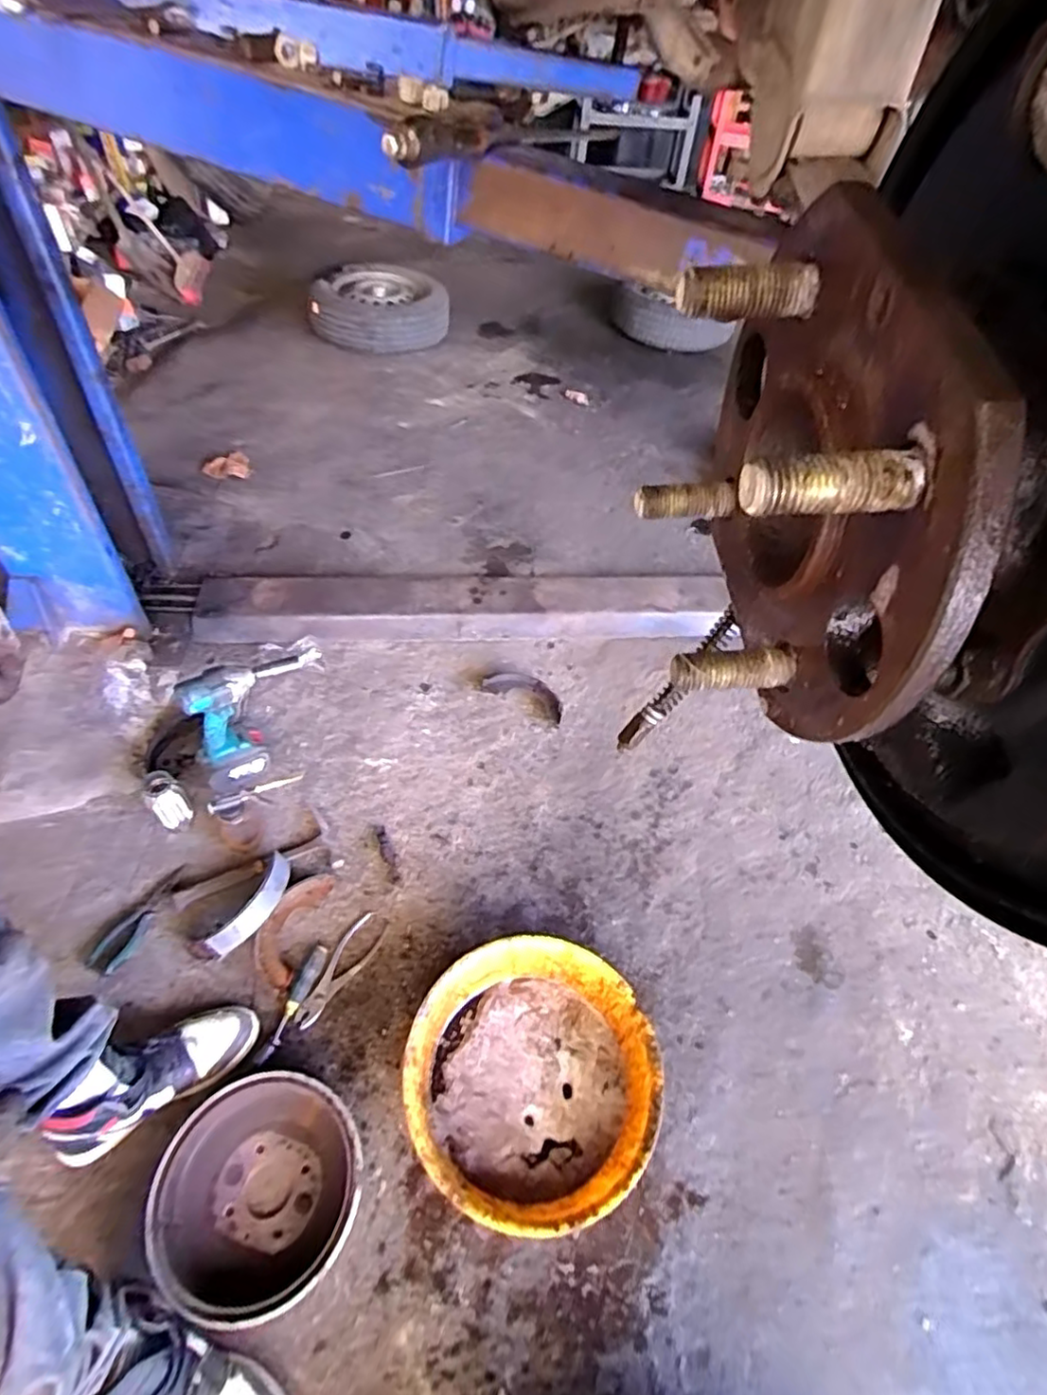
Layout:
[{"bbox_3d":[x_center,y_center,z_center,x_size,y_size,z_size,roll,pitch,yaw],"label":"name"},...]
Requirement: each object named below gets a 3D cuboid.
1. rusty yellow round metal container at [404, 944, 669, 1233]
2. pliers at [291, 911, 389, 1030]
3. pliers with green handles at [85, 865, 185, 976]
[{"bbox_3d":[0.009,0.548,0.938,0.342,0.124,0.342,3,47,-4],"label":"rusty yellow round metal container"},{"bbox_3d":[-0.299,0.442,1.059,0.057,0.010,0.196,26,50,17],"label":"pliers"},{"bbox_3d":[-0.640,0.366,1.087,0.061,0.013,0.190,18,48,10],"label":"pliers with green handles"}]

